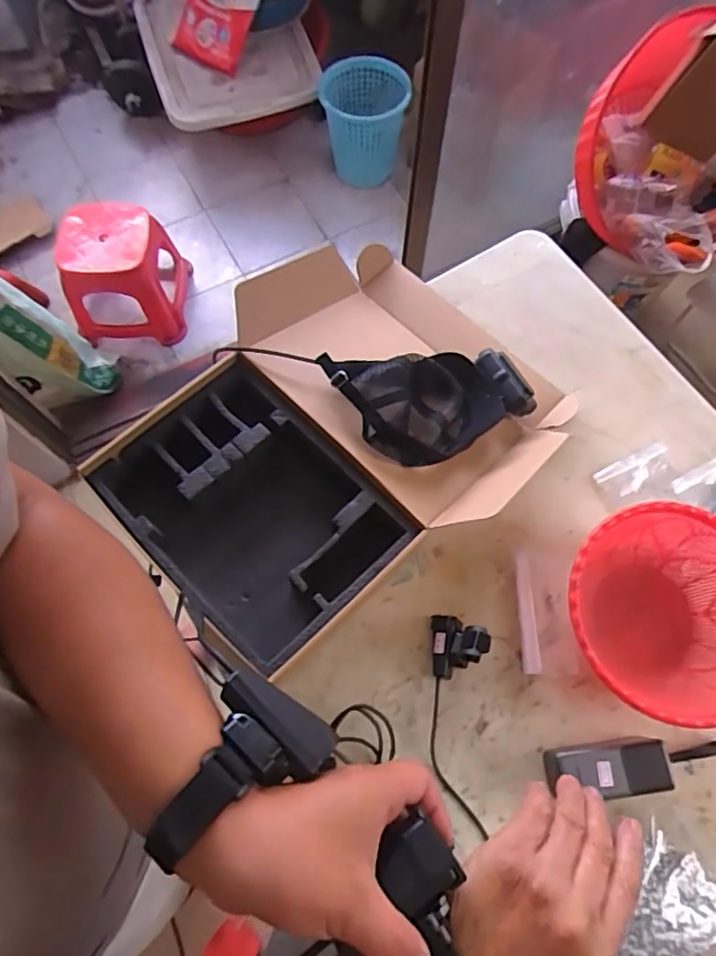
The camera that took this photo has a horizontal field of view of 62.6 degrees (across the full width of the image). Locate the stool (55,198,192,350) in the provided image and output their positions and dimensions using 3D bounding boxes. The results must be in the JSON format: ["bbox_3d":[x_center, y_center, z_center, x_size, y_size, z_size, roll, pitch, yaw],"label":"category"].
[{"bbox_3d":[-0.625,-0.543,1.582,0.292,0.299,0.257,-11,70,-4],"label":"stool"}]

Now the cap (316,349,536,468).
[{"bbox_3d":[0.108,-0.097,0.821,0.280,0.111,0.166,-13,70,-5],"label":"cap"}]

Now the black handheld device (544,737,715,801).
[{"bbox_3d":[0.335,0.338,0.695,0.236,0.053,0.058,-4,70,-1],"label":"black handheld device"}]

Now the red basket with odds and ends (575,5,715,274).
[{"bbox_3d":[0.733,-0.744,1.321,0.426,0.301,0.424,39,75,13],"label":"red basket with odds and ends"}]

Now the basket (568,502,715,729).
[{"bbox_3d":[0.382,0.170,0.740,0.253,0.095,0.253,-40,75,-13],"label":"basket"}]

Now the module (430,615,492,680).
[{"bbox_3d":[0.125,0.210,0.734,0.061,0.088,0.074,0,70,0],"label":"module"}]

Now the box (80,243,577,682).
[{"bbox_3d":[-0.026,-0.074,0.825,0.604,0.110,0.446,-37,74,-12],"label":"box"}]

